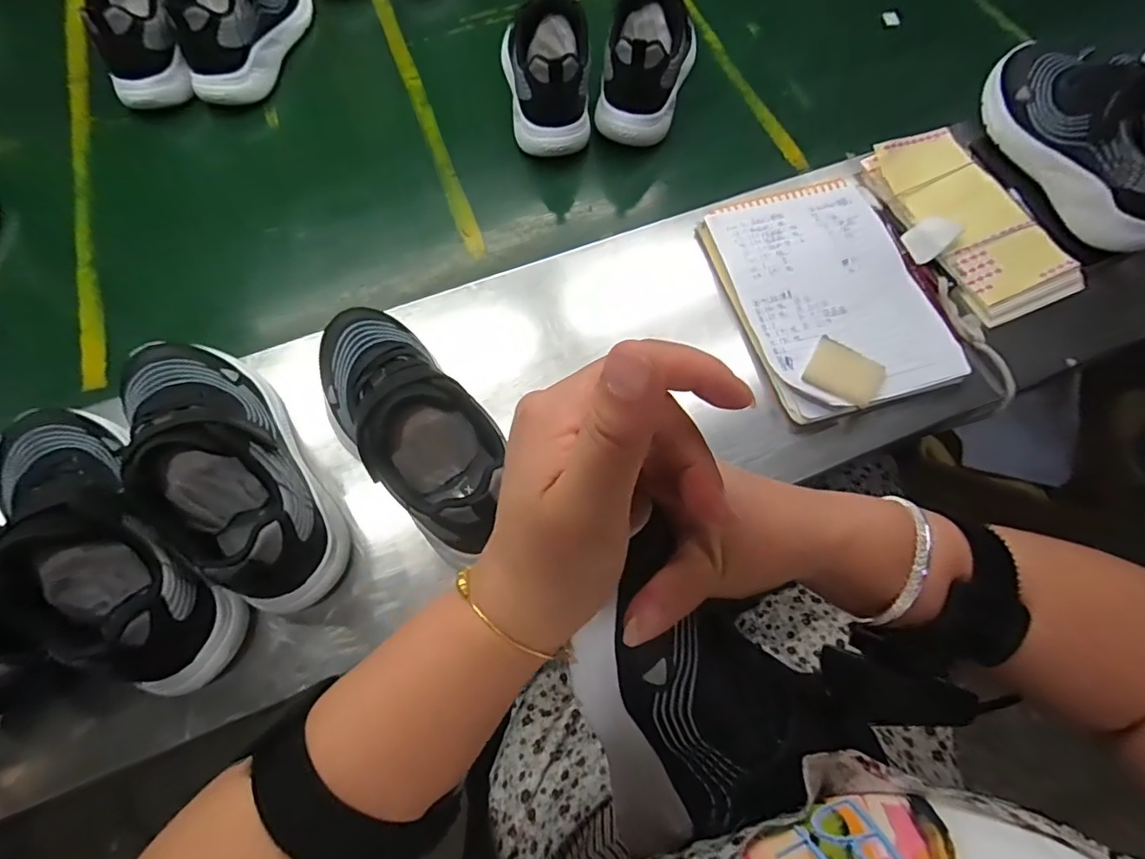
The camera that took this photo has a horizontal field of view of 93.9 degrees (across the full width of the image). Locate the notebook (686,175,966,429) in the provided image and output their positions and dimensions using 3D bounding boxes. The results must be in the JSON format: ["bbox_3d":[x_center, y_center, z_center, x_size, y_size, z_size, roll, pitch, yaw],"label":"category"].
[{"bbox_3d":[0.213,-0.119,0.453,0.157,0.015,0.213,-18,71,-5],"label":"notebook"}]

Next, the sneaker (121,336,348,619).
[{"bbox_3d":[-0.237,0.015,0.357,0.079,0.091,0.224,-34,73,-14],"label":"sneaker"}]

